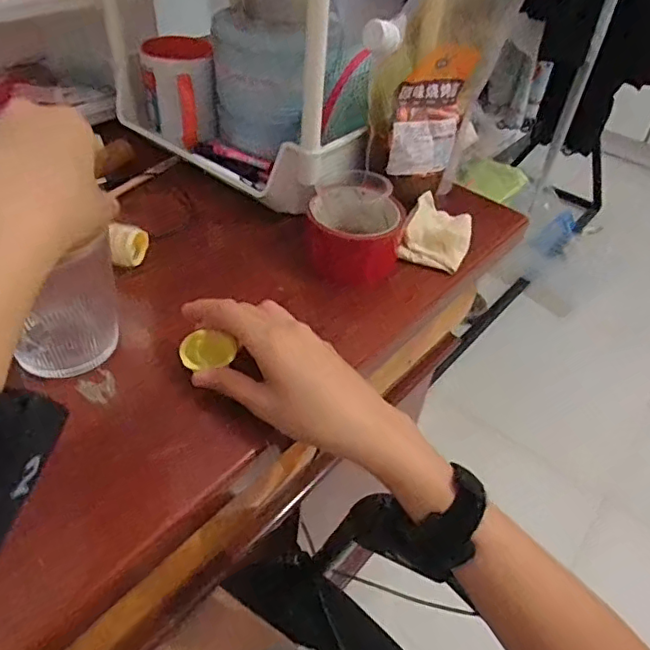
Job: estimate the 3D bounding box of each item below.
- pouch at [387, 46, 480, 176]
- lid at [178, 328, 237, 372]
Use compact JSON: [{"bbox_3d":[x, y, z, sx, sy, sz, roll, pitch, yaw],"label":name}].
[{"bbox_3d":[0.099,-0.198,0.526,0.083,0.109,0.015,-15,32,-24],"label":"pouch"},{"bbox_3d":[-0.080,0.020,0.393,0.039,0.012,0.037,4,43,-3],"label":"lid"}]

